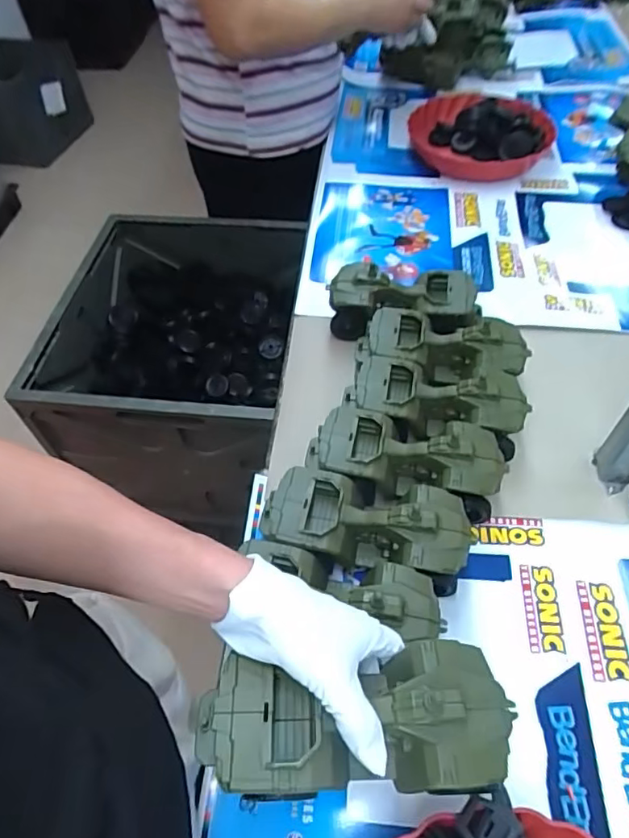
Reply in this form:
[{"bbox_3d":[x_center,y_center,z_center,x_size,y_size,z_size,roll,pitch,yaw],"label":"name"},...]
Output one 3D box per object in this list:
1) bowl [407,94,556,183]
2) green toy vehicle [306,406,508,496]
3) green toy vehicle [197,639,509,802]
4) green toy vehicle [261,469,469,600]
[{"bbox_3d":[0.282,-0.494,0.969,0.245,0.064,0.193,22,57,18],"label":"bowl"},{"bbox_3d":[0.093,0.043,0.549,0.196,0.077,0.081,5,54,6],"label":"green toy vehicle"},{"bbox_3d":[0.022,0.186,0.337,0.185,0.057,0.078,-3,53,-3],"label":"green toy vehicle"},{"bbox_3d":[0.045,0.102,0.509,0.180,0.081,0.080,8,54,8],"label":"green toy vehicle"}]

